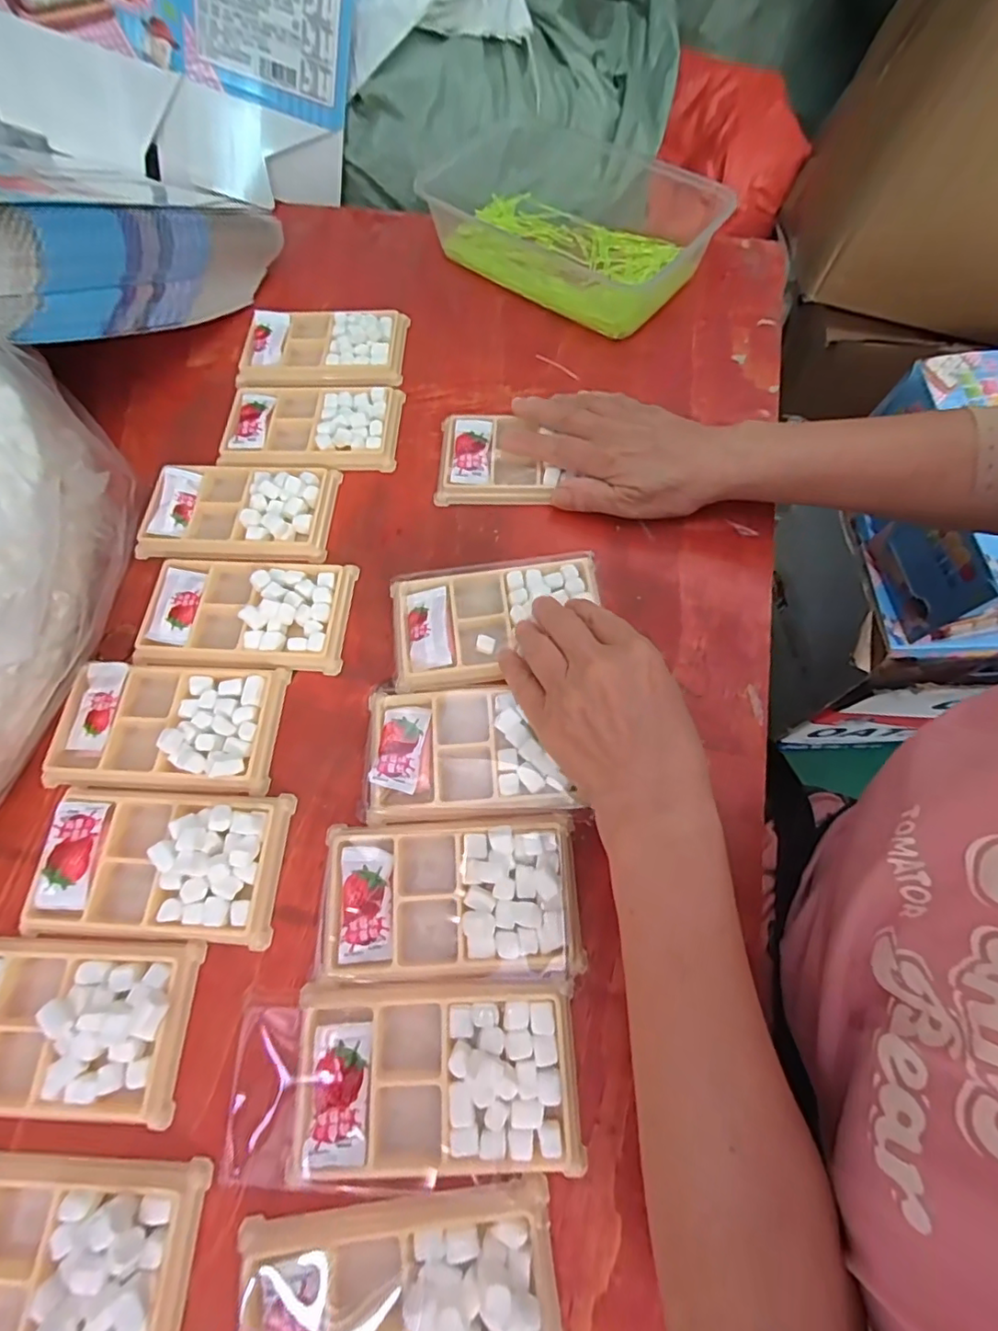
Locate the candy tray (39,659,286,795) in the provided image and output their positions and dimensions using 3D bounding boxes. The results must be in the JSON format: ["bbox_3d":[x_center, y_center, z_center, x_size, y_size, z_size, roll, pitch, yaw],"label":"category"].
[{"bbox_3d":[-0.203,0.036,0.337,0.129,0.014,0.076,2,68,2],"label":"candy tray"}]

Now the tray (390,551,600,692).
[{"bbox_3d":[-0.002,-0.031,0.356,0.134,0.016,0.079,-9,68,-2],"label":"tray"}]

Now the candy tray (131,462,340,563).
[{"bbox_3d":[-0.190,-0.114,0.399,0.133,0.019,0.080,1,68,2],"label":"candy tray"}]

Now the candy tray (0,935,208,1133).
[{"bbox_3d":[-0.223,0.180,0.273,0.127,0.016,0.076,1,68,2],"label":"candy tray"}]

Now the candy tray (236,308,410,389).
[{"bbox_3d":[-0.147,-0.267,0.459,0.134,0.016,0.085,2,68,2],"label":"candy tray"}]

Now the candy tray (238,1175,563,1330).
[{"bbox_3d":[-0.041,0.273,0.227,0.131,0.016,0.075,-6,68,-1],"label":"candy tray"}]

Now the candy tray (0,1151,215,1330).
[{"bbox_3d":[-0.204,0.266,0.240,0.131,0.019,0.074,2,68,2],"label":"candy tray"}]

